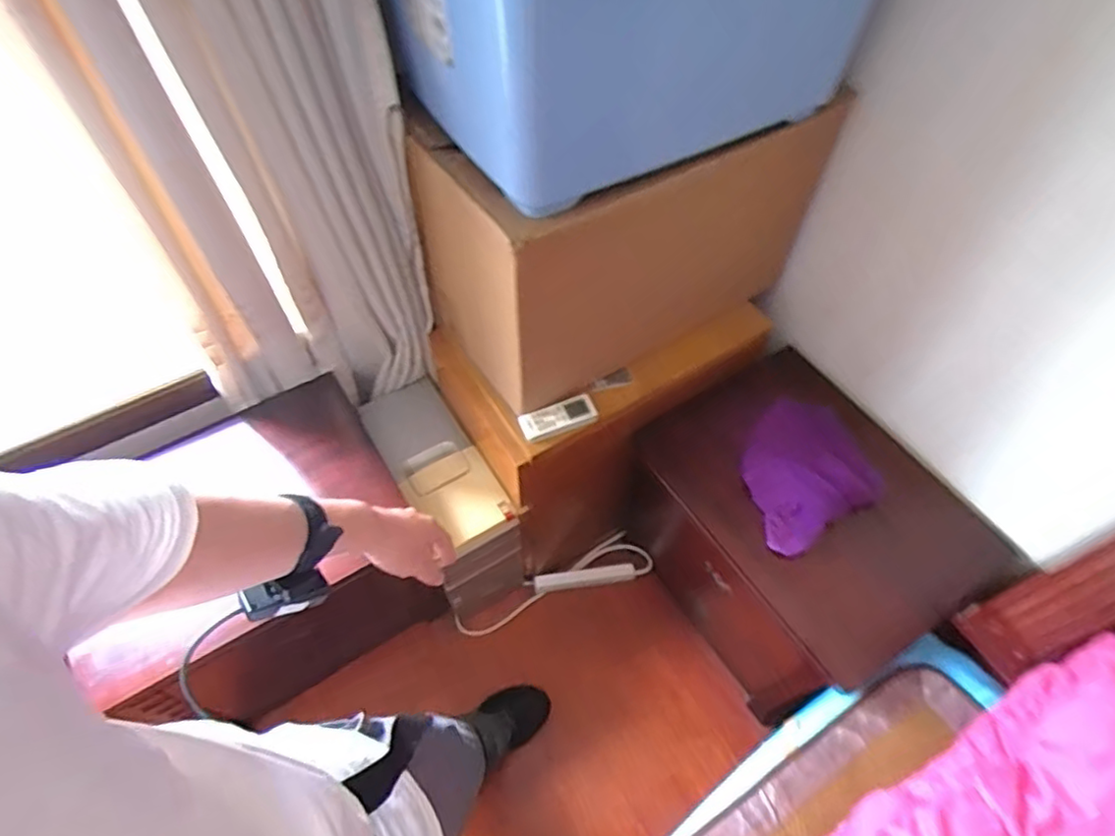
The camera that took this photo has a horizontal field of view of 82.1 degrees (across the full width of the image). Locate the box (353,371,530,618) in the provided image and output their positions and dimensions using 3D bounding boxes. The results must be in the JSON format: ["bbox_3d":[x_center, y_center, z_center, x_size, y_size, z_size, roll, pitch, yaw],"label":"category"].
[{"bbox_3d":[-0.232,0.170,1.377,0.178,0.419,0.395,-26,61,-17],"label":"box"}]

